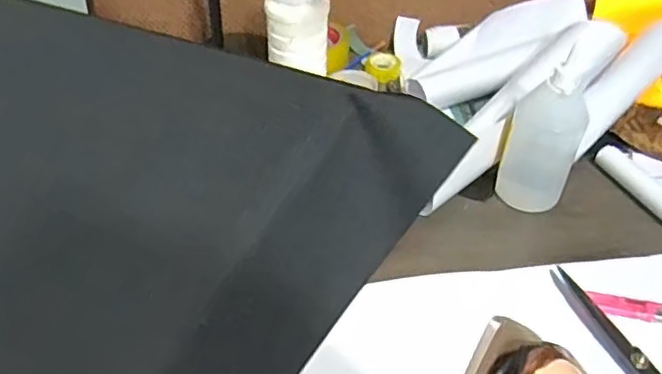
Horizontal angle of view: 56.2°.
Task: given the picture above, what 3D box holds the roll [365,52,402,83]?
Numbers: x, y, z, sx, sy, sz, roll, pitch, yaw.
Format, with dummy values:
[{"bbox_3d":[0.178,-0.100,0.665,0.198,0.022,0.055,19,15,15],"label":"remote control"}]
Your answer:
[{"bbox_3d":[0.078,-0.177,0.918,0.051,0.022,0.051,2,43,-2],"label":"roll"}]

